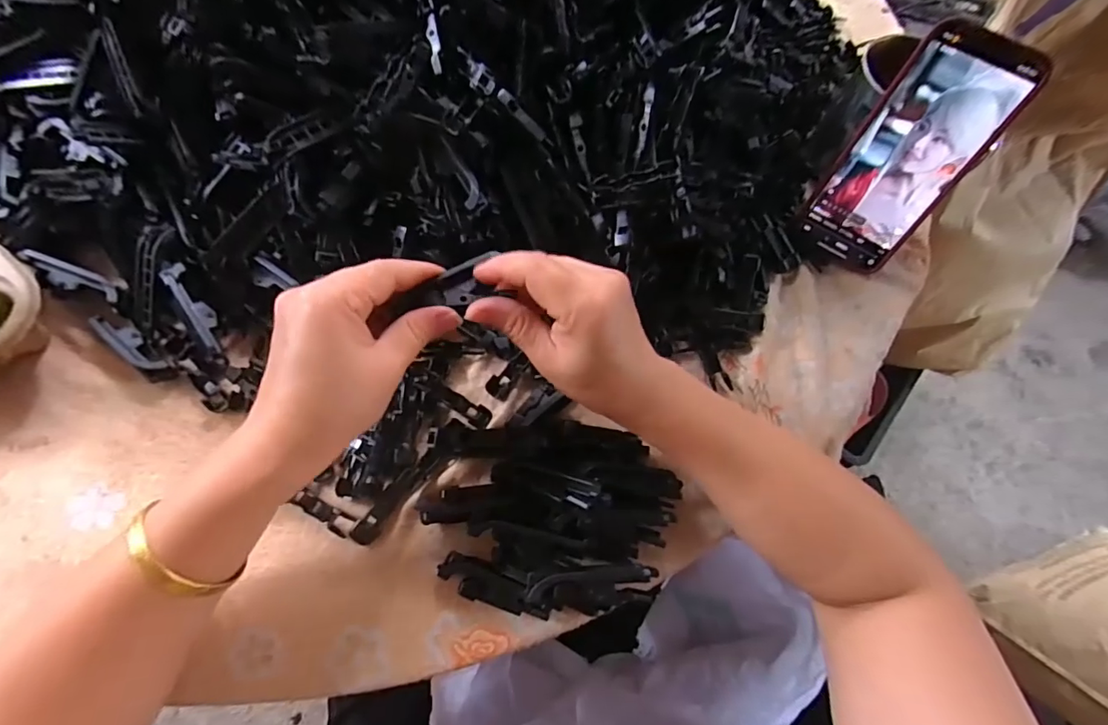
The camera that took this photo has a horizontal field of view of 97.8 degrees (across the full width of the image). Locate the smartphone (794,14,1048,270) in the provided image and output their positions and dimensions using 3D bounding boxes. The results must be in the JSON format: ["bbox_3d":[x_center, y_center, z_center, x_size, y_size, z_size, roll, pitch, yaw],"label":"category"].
[{"bbox_3d":[0.250,-0.144,0.344,0.073,0.155,0.010,38,41,15],"label":"smartphone"}]

